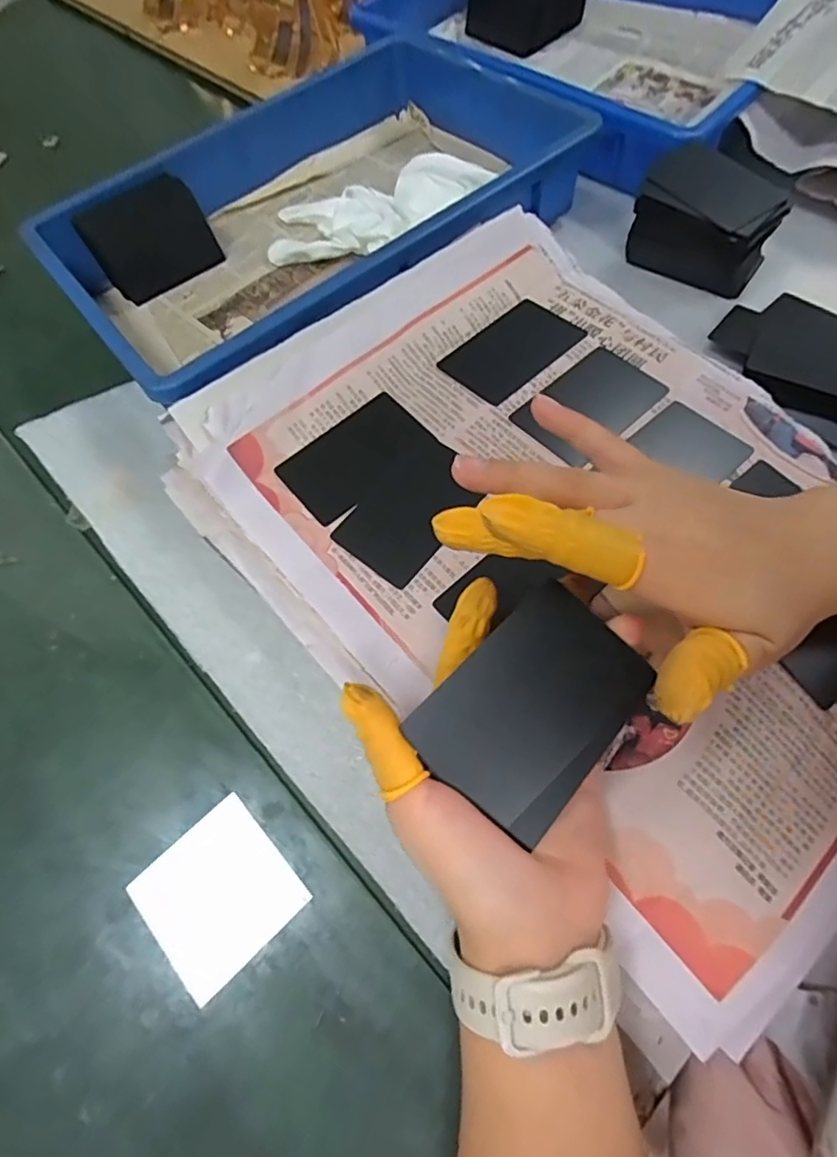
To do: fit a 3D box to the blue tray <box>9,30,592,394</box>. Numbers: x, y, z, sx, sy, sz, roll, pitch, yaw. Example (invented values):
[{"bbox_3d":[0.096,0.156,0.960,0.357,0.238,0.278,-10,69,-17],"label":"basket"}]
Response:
[{"bbox_3d":[-0.079,-0.279,0.447,0.376,0.071,0.245,-38,68,-14],"label":"blue tray"}]

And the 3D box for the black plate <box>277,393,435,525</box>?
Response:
[{"bbox_3d":[-0.036,-0.072,0.342,0.084,0.007,0.054,-39,69,-13],"label":"black plate"}]

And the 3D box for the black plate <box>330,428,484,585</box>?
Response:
[{"bbox_3d":[-0.004,-0.041,0.324,0.057,0.006,0.085,34,74,22],"label":"black plate"}]

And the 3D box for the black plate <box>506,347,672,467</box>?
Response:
[{"bbox_3d":[0.102,-0.104,0.345,0.085,0.007,0.052,-38,68,-14],"label":"black plate"}]

